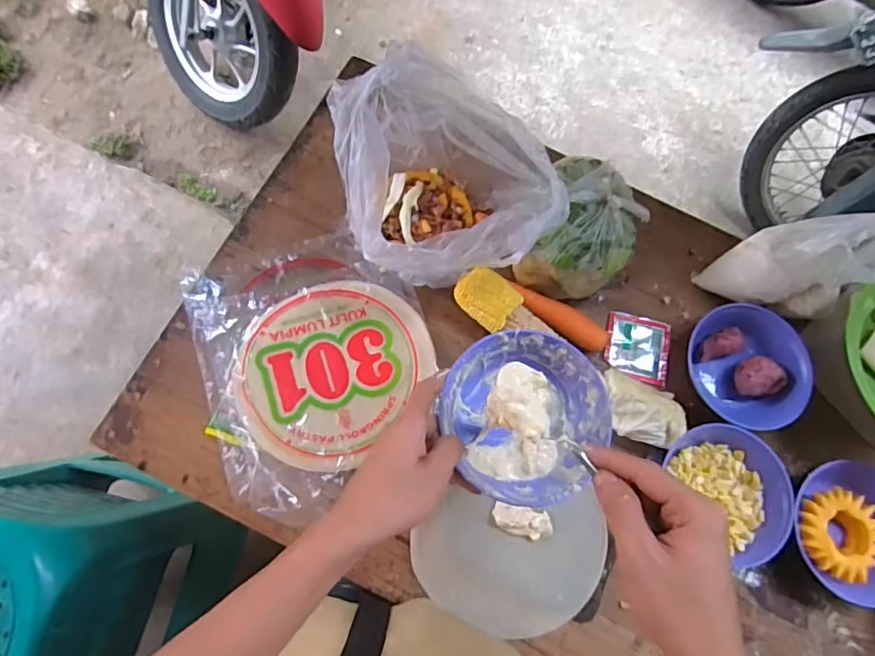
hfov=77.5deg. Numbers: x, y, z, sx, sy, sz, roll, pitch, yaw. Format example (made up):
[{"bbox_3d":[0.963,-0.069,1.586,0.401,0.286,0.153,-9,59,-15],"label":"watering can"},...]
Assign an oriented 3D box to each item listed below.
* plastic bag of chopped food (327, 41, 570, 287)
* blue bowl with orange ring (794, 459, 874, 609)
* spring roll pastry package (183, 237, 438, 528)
[{"bbox_3d":[0.010,-0.158,0.600,0.216,0.205,0.212,-7,76,-3],"label":"plastic bag of chopped food"},{"bbox_3d":[0.456,0.224,0.603,0.142,0.053,0.143,0,76,-1],"label":"blue bowl with orange ring"},{"bbox_3d":[-0.131,0.041,0.613,0.250,0.029,0.293,-17,71,-10],"label":"spring roll pastry package"}]

